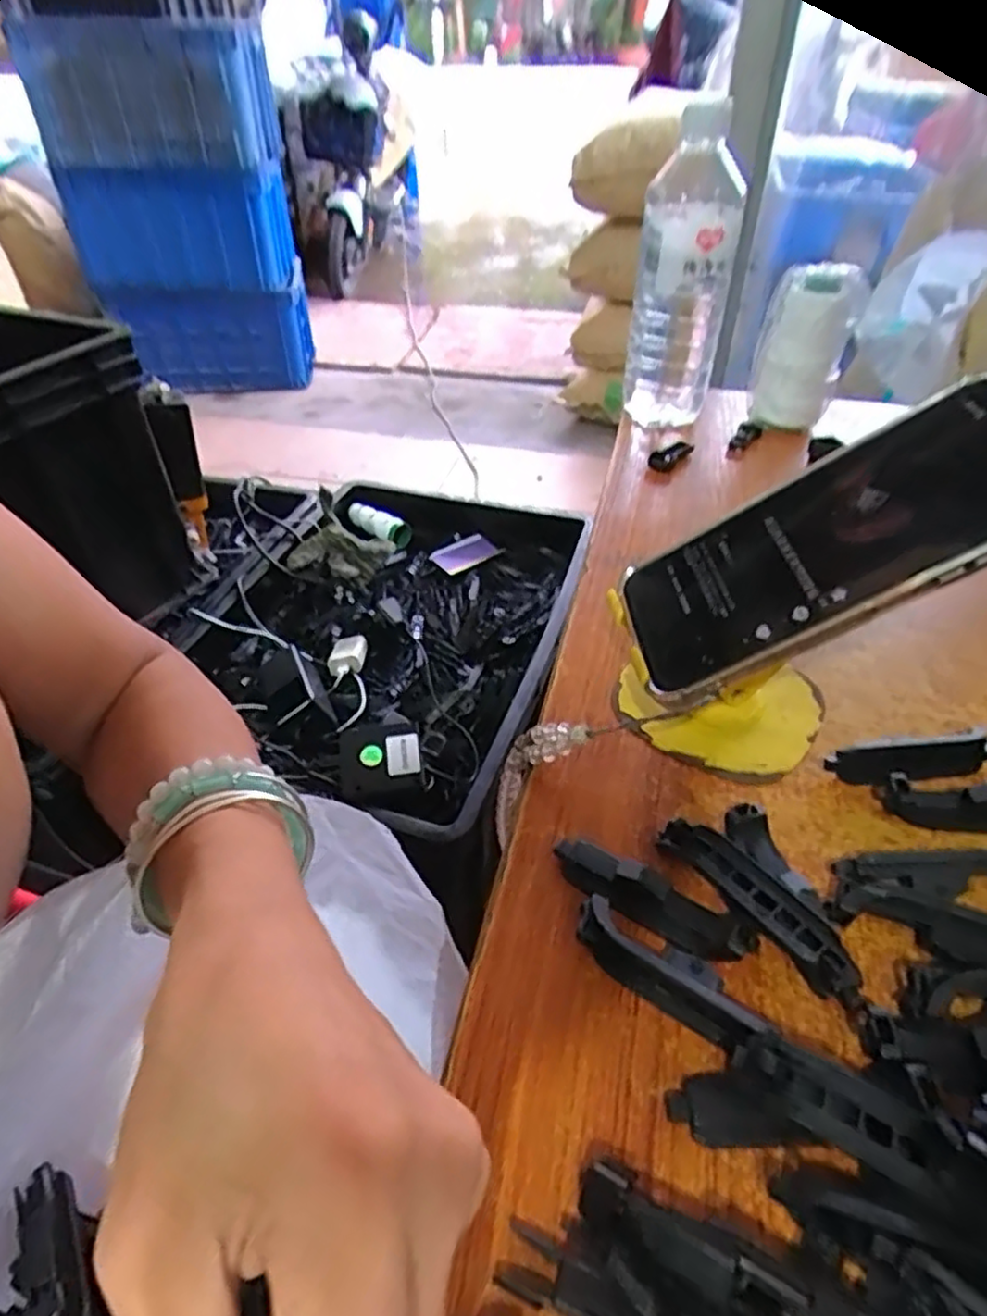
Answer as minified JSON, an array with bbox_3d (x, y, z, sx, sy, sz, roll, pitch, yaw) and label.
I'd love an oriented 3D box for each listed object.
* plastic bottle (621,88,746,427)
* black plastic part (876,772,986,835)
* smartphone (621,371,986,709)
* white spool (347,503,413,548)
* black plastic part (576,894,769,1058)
[{"bbox_3d":[0.142,-0.282,0.531,0.069,0.191,0.072,12,42,13],"label":"plastic bottle"},{"bbox_3d":[0.200,0.062,0.285,0.076,0.017,0.015,6,41,6],"label":"black plastic part"},{"bbox_3d":[0.131,-0.045,0.274,0.167,0.015,0.079,-29,38,18],"label":"smartphone"},{"bbox_3d":[-0.175,-0.203,1.077,0.124,0.036,0.046,31,49,30],"label":"white spool"},{"bbox_3d":[0.057,0.104,0.233,0.065,0.020,0.018,31,49,30],"label":"black plastic part"}]

